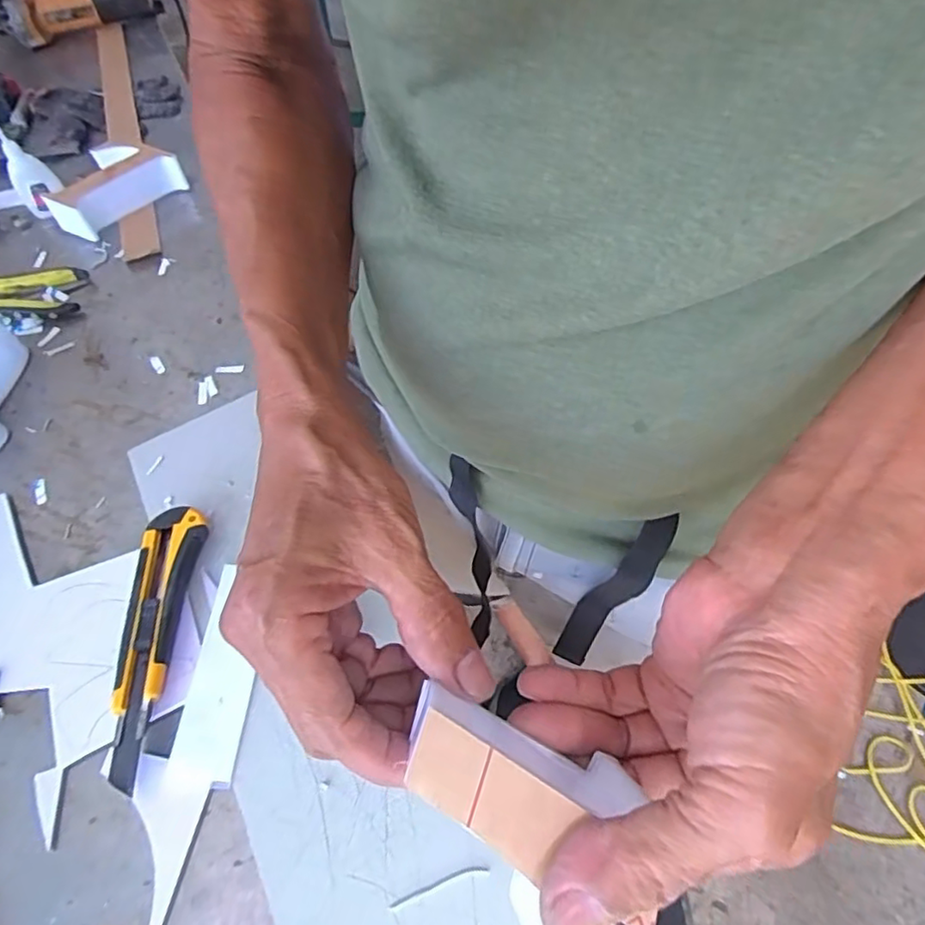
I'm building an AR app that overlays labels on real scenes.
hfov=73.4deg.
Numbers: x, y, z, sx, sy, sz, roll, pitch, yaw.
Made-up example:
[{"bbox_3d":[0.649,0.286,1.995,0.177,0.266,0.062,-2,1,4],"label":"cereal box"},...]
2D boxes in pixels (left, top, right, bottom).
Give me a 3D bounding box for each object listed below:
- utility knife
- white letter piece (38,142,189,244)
[{"bbox_3d":[-0.203,0.111,0.403,0.038,0.024,0.174,-1,56,4],"label":"utility knife"},{"bbox_3d":[-0.389,-0.307,0.688,0.080,0.046,0.135,37,67,25],"label":"white letter piece"}]

